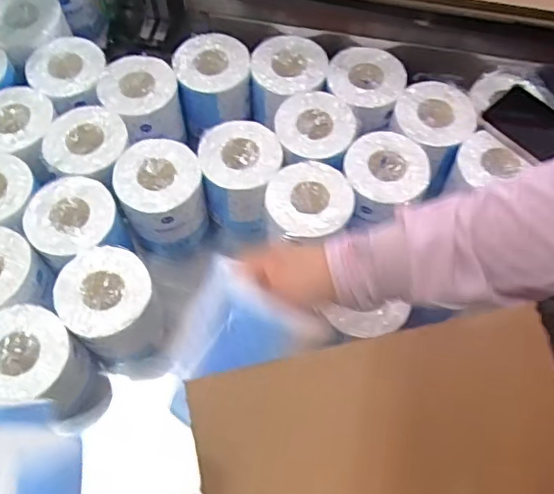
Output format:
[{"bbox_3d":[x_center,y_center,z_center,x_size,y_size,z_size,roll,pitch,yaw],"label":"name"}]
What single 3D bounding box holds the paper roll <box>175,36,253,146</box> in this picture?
[{"bbox_3d":[-0.083,-0.215,0.773,0.101,0.103,0.099,-2,63,-2],"label":"paper roll"}]

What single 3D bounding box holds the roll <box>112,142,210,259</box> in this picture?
[{"bbox_3d":[-0.136,-0.057,0.694,0.095,0.118,0.096,0,62,-1],"label":"roll"}]

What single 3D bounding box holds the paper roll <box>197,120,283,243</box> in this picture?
[{"bbox_3d":[-0.044,-0.079,0.716,0.091,0.126,0.089,0,62,-1],"label":"paper roll"}]

